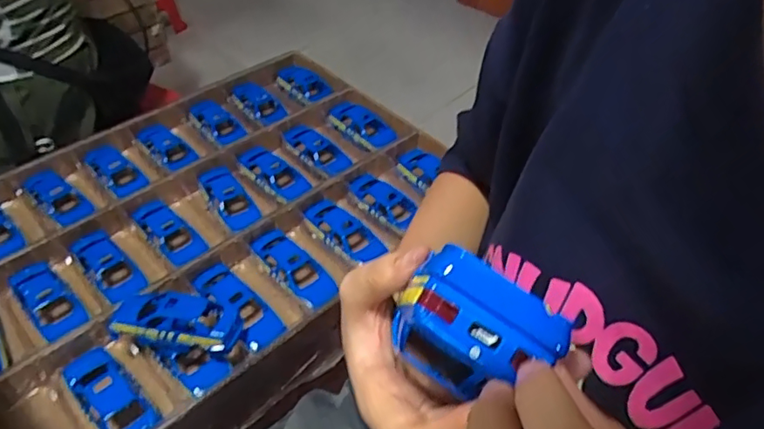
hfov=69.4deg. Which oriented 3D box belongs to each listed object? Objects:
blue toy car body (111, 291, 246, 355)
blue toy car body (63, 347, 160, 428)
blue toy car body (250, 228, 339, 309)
[{"bbox_3d":[-0.212,0.110,0.570,0.133,0.045,0.058,4,45,1],"label":"blue toy car body"},{"bbox_3d":[-0.269,0.176,0.543,0.047,0.031,0.127,-35,56,-31],"label":"blue toy car body"},{"bbox_3d":[-0.105,0.066,0.663,0.043,0.030,0.130,-30,54,-28],"label":"blue toy car body"}]

